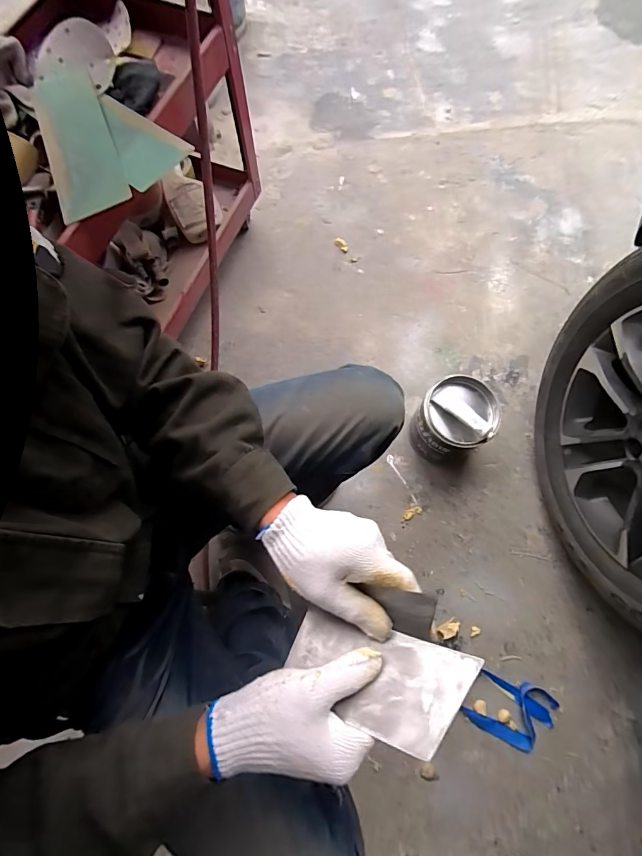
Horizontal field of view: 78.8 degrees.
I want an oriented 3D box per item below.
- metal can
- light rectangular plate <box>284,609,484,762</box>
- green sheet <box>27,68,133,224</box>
[{"bbox_3d":[0.282,-0.015,0.847,0.147,0.173,0.156,30,76,9],"label":"metal can"},{"bbox_3d":[0.040,0.192,0.302,0.140,0.005,0.070,5,44,25],"label":"light rectangular plate"},{"bbox_3d":[-0.363,-0.427,0.584,0.099,0.012,0.286,-24,74,-2],"label":"green sheet"}]

